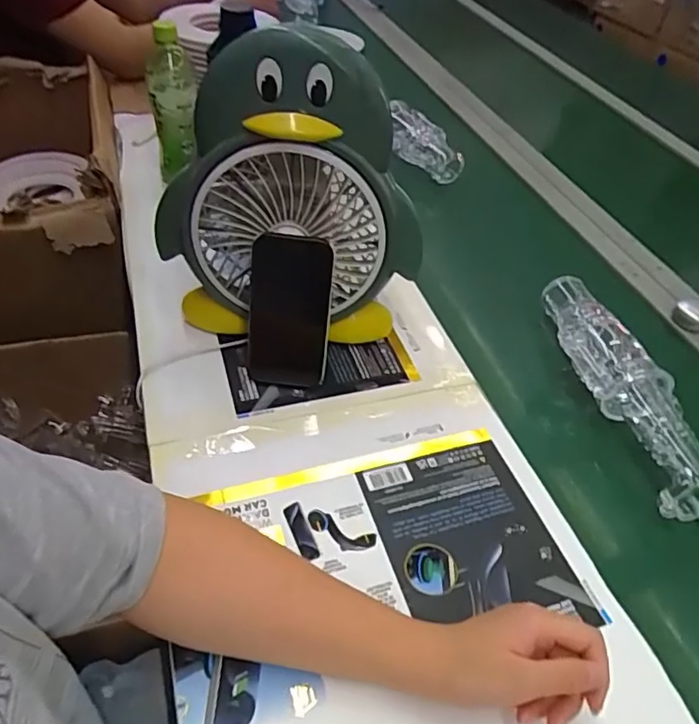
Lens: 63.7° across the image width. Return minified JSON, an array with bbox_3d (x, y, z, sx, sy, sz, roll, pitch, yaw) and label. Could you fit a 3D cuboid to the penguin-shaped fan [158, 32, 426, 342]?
[{"bbox_3d":[-0.057,-0.145,0.544,0.259,0.282,0.084,6,46,-2],"label":"penguin-shaped fan"}]

